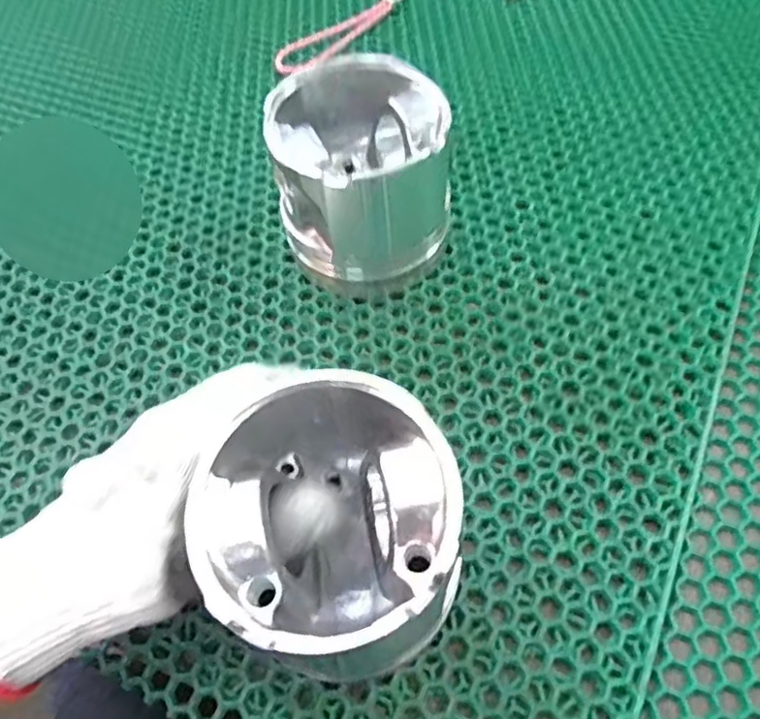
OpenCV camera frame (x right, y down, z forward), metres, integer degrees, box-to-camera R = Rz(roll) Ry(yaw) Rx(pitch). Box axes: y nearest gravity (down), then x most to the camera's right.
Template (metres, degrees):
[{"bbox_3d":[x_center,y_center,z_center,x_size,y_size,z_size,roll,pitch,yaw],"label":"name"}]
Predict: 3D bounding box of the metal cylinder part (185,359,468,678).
[{"bbox_3d":[-0.017,0.065,0.252,0.085,0.092,0.095,-12,58,-3],"label":"metal cylinder part"}]

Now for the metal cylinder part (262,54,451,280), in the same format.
[{"bbox_3d":[-0.010,-0.100,0.350,0.089,0.094,0.089,-7,58,0],"label":"metal cylinder part"}]

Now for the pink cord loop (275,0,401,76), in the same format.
[{"bbox_3d":[-0.019,-0.268,0.504,0.037,0.009,0.161,35,67,23],"label":"pink cord loop"}]

